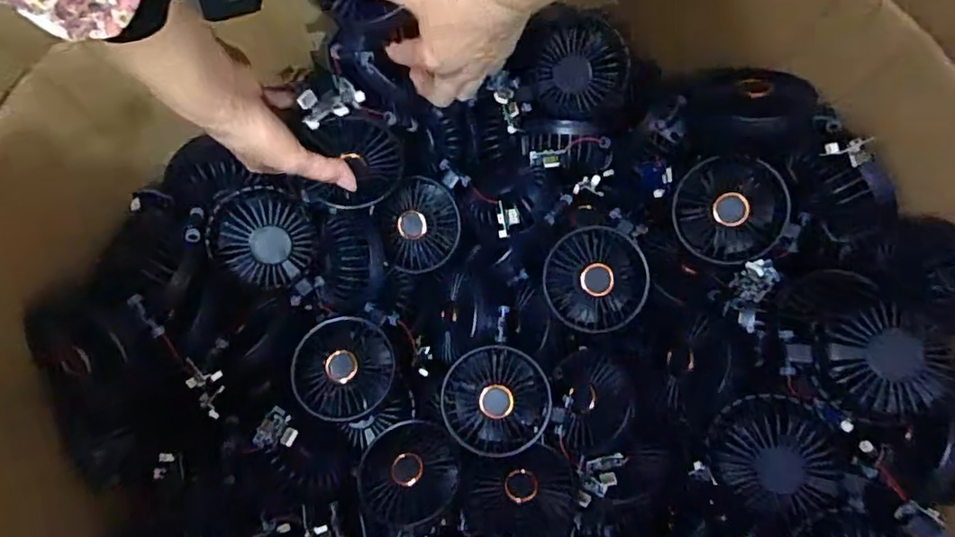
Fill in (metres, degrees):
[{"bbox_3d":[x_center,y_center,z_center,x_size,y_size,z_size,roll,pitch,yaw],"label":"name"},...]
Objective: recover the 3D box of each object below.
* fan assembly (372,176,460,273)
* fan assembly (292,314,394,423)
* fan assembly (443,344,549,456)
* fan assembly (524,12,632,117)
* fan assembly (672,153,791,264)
[{"bbox_3d":[-0.052,-0.036,0.538,0.078,0.077,0.033,-55,40,-2],"label":"fan assembly"},{"bbox_3d":[-0.113,0.083,0.507,0.080,0.017,0.081,-15,79,-3],"label":"fan assembly"},{"bbox_3d":[0.015,0.108,0.498,0.082,0.038,0.086,0,79,0],"label":"fan assembly"},{"bbox_3d":[0.082,-0.170,0.517,0.079,0.037,0.081,5,121,28],"label":"fan assembly"},{"bbox_3d":[0.206,-0.044,0.492,0.086,0.033,0.086,10,119,19],"label":"fan assembly"}]

